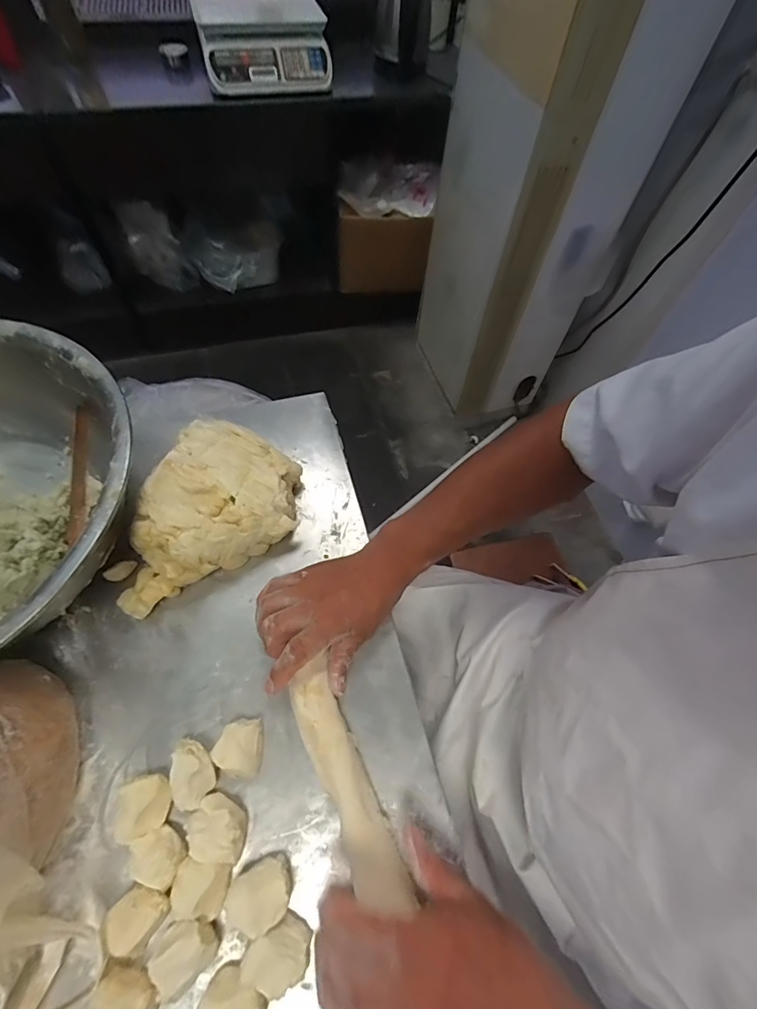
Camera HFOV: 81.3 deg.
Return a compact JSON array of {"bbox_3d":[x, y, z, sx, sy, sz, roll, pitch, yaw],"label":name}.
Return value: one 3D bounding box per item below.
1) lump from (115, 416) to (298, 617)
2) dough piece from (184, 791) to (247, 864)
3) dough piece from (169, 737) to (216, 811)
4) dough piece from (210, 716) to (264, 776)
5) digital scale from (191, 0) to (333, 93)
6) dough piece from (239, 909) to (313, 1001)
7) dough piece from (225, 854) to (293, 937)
[{"bbox_3d":[-0.166,0.011,0.465,0.139,0.078,0.206,11,62,2],"label":"lump"},{"bbox_3d":[-0.132,0.268,0.363,0.049,0.031,0.041,27,64,11],"label":"dough piece"},{"bbox_3d":[-0.160,0.229,0.375,0.037,0.031,0.047,-35,69,-19],"label":"dough piece"},{"bbox_3d":[-0.119,0.214,0.392,0.039,0.030,0.043,22,63,9],"label":"dough piece"},{"bbox_3d":[-0.330,-1.327,1.255,0.337,0.117,0.384,-11,63,-9],"label":"digital scale"},{"bbox_3d":[-0.074,0.335,0.329,0.041,0.026,0.042,1,62,-3],"label":"dough piece"},{"bbox_3d":[-0.092,0.304,0.344,0.049,0.030,0.039,-21,65,-14],"label":"dough piece"}]

